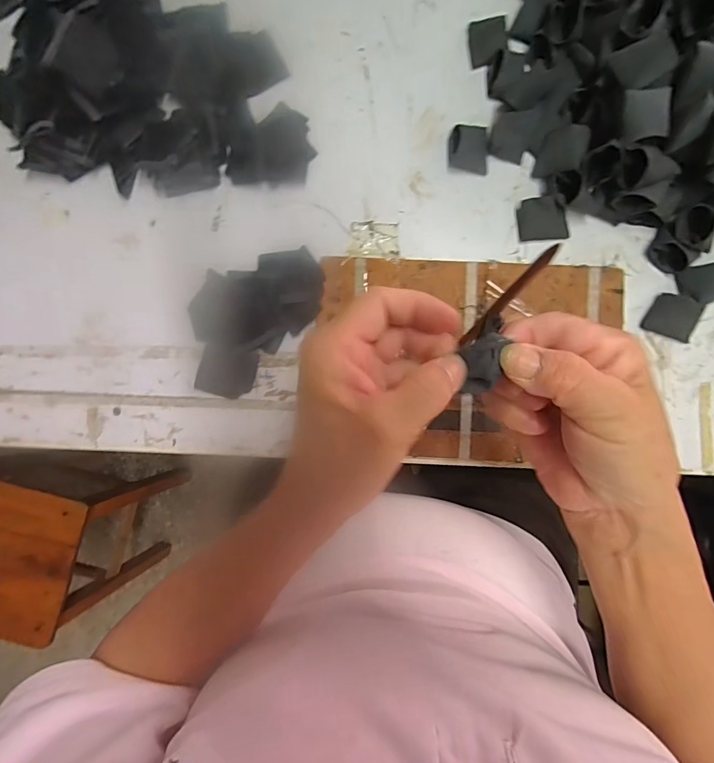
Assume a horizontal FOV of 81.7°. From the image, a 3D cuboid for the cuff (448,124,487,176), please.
[{"bbox_3d":[0.104,-0.217,0.383,0.035,0.016,0.042,1,86,3],"label":"cuff"}]

